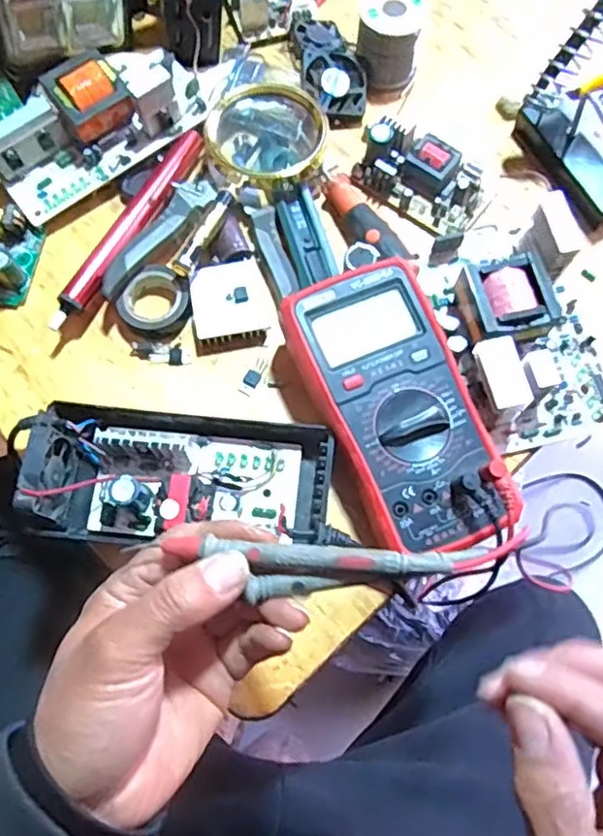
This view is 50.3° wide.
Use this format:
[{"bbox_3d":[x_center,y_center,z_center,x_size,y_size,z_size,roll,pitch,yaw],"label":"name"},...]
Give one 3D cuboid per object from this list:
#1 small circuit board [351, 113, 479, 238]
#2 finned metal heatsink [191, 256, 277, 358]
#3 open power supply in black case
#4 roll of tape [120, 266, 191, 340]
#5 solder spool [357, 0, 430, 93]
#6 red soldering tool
[{"bbox_3d":[0.088,-0.179,0.471,0.092,0.035,0.053,31,74,10],"label":"small circuit board"},{"bbox_3d":[-0.050,-0.079,0.453,0.055,0.018,0.058,-13,72,-4],"label":"finned metal heatsink"},{"bbox_3d":[-0.071,0.036,0.389,0.189,0.047,0.084,4,71,1],"label":"open power supply in black case"},{"bbox_3d":[-0.100,-0.080,0.450,0.045,0.018,0.047,0,71,0],"label":"roll of tape"},{"bbox_3d":[0.069,-0.299,0.506,0.052,0.056,0.058,8,72,3],"label":"solder spool"},{"bbox_3d":[-0.123,-0.139,0.462,0.020,0.015,0.183,25,73,8],"label":"red soldering tool"}]

